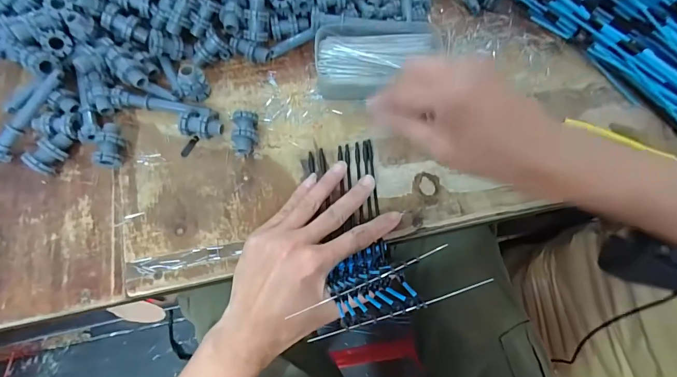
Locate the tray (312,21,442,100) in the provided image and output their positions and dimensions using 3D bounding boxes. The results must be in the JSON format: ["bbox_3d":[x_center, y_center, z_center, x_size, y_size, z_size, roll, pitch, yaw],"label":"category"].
[{"bbox_3d":[0.038,-0.127,0.356,0.118,0.029,0.072,-5,74,-3],"label":"tray"}]

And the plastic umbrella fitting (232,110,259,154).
[{"bbox_3d":[-0.086,-0.051,0.338,0.021,0.024,0.038,0,74,-1],"label":"plastic umbrella fitting"}]

